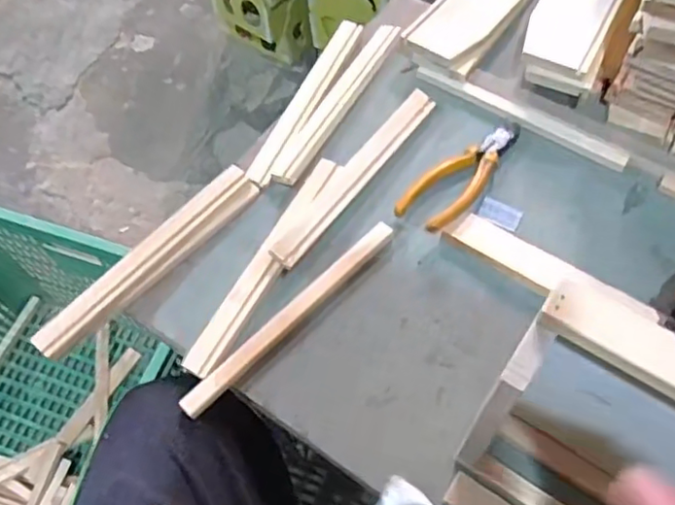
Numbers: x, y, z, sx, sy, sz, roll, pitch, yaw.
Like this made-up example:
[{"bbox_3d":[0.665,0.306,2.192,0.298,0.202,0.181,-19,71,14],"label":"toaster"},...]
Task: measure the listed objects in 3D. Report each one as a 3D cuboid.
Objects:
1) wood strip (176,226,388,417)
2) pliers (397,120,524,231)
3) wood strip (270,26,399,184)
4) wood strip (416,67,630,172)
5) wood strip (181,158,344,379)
[{"bbox_3d":[-0.038,0.051,0.520,0.225,0.009,0.017,-42,67,-17],"label":"wood strip"},{"bbox_3d":[0.118,-0.078,0.576,0.055,0.025,0.150,35,69,20],"label":"pliers"},{"bbox_3d":[0.002,-0.153,0.625,0.027,0.010,0.219,25,66,16],"label":"wood strip"},{"bbox_3d":[0.175,-0.133,0.601,0.211,0.014,0.019,28,67,17],"label":"wood strip"},{"bbox_3d":[-0.059,0.007,0.543,0.026,0.009,0.226,25,66,16],"label":"wood strip"}]

